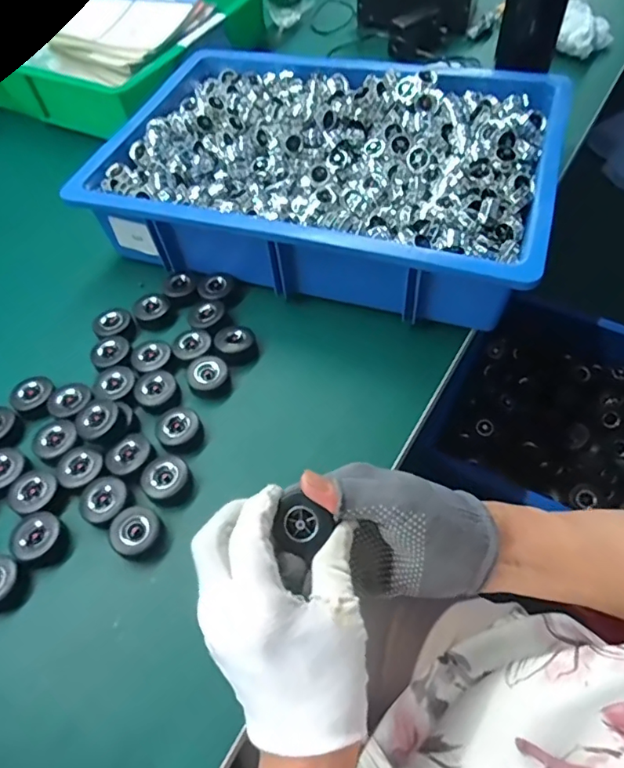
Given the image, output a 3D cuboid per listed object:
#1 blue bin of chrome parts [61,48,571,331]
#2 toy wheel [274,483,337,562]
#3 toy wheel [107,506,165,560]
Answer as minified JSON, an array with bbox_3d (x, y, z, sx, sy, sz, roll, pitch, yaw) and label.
[{"bbox_3d":[0.013,-0.229,0.565,0.439,0.101,0.303,15,59,12],"label":"blue bin of chrome parts"},{"bbox_3d":[-0.009,0.084,0.318,0.036,0.018,0.030,35,65,23],"label":"toy wheel"},{"bbox_3d":[-0.133,0.113,0.399,0.034,0.021,0.036,-1,57,2],"label":"toy wheel"}]

